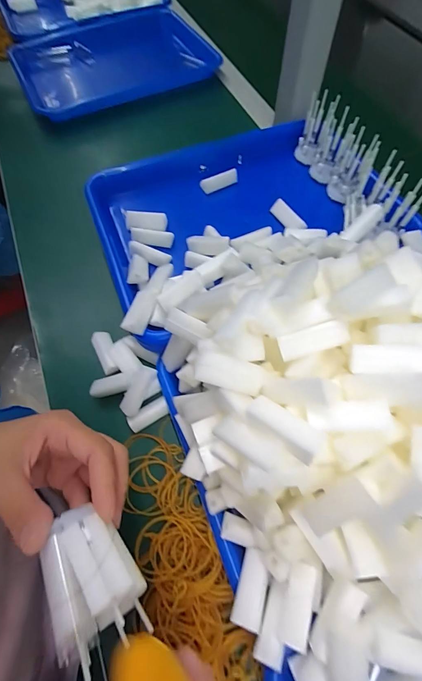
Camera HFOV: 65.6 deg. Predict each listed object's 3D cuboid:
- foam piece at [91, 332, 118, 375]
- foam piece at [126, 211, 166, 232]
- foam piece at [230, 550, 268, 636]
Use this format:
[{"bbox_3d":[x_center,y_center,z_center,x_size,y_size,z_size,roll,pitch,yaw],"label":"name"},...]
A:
[{"bbox_3d":[-0.109,0.012,0.340,0.020,0.009,0.048,-26,66,-12],"label":"foam piece"},{"bbox_3d":[-0.076,-0.140,0.383,0.049,0.022,0.007,8,64,4],"label":"foam piece"},{"bbox_3d":[0.030,0.175,0.233,0.021,0.010,0.045,17,65,9],"label":"foam piece"}]

